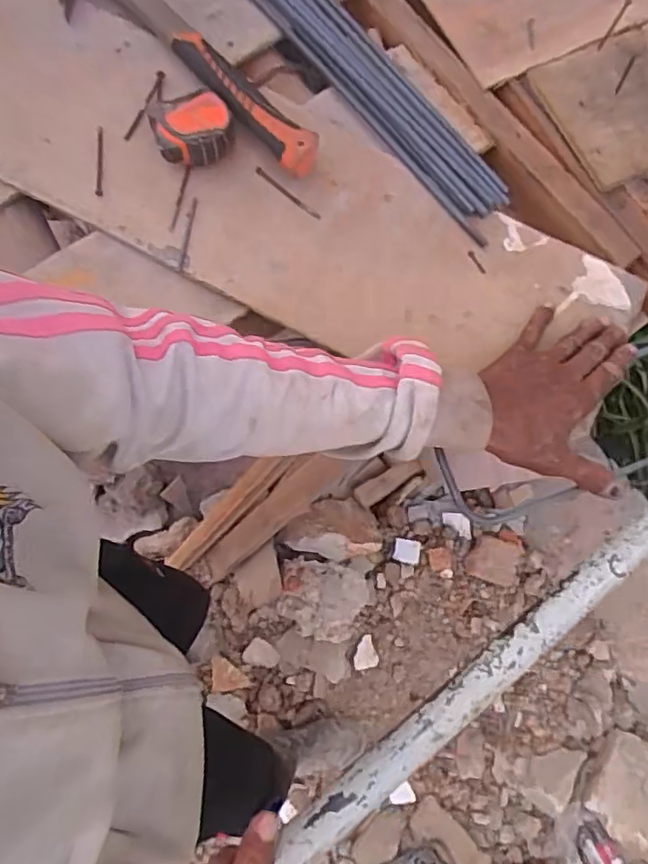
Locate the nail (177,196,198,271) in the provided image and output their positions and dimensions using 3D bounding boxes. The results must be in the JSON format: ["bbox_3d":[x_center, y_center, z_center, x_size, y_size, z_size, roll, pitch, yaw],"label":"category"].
[{"bbox_3d":[-0.122,-0.178,0.560,0.006,0.007,0.069,11,76,1],"label":"nail"}]

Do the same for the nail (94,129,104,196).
[{"bbox_3d":[-0.204,-0.245,0.569,0.007,0.007,0.070,-4,76,-3],"label":"nail"}]

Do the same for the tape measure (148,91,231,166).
[{"bbox_3d":[-0.116,-0.267,0.546,0.065,0.029,0.055,-15,77,-6],"label":"tape measure"}]

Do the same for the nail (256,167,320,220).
[{"bbox_3d":[-0.033,-0.218,0.570,0.074,0.004,0.006,39,78,7],"label":"nail"}]

